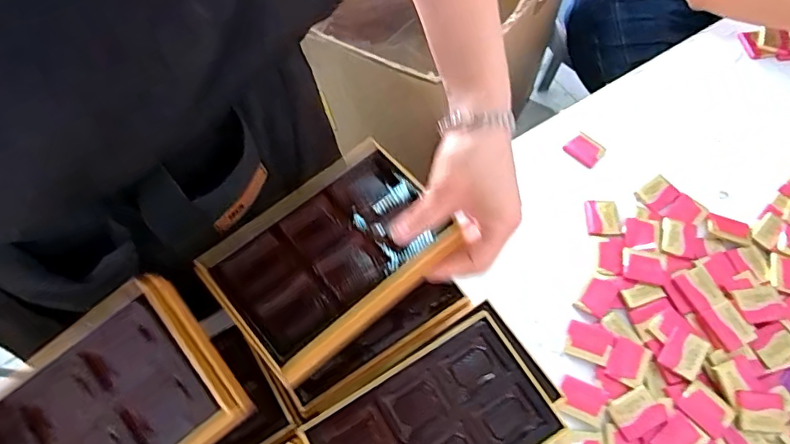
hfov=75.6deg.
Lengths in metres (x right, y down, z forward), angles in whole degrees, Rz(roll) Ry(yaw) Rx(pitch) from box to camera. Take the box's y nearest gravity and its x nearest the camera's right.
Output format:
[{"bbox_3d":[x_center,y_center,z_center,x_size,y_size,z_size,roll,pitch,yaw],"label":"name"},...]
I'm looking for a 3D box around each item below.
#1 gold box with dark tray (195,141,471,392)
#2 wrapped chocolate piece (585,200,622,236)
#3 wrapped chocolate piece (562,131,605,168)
[{"bbox_3d":[-0.045,0.021,0.370,0.163,0.022,0.112,-40,69,-17],"label":"gold box with dark tray"},{"bbox_3d":[0.214,-0.005,0.525,0.031,0.004,0.038,1,63,2],"label":"wrapped chocolate piece"},{"bbox_3d":[0.211,-0.081,0.563,0.034,0.006,0.039,-40,69,-17],"label":"wrapped chocolate piece"}]

